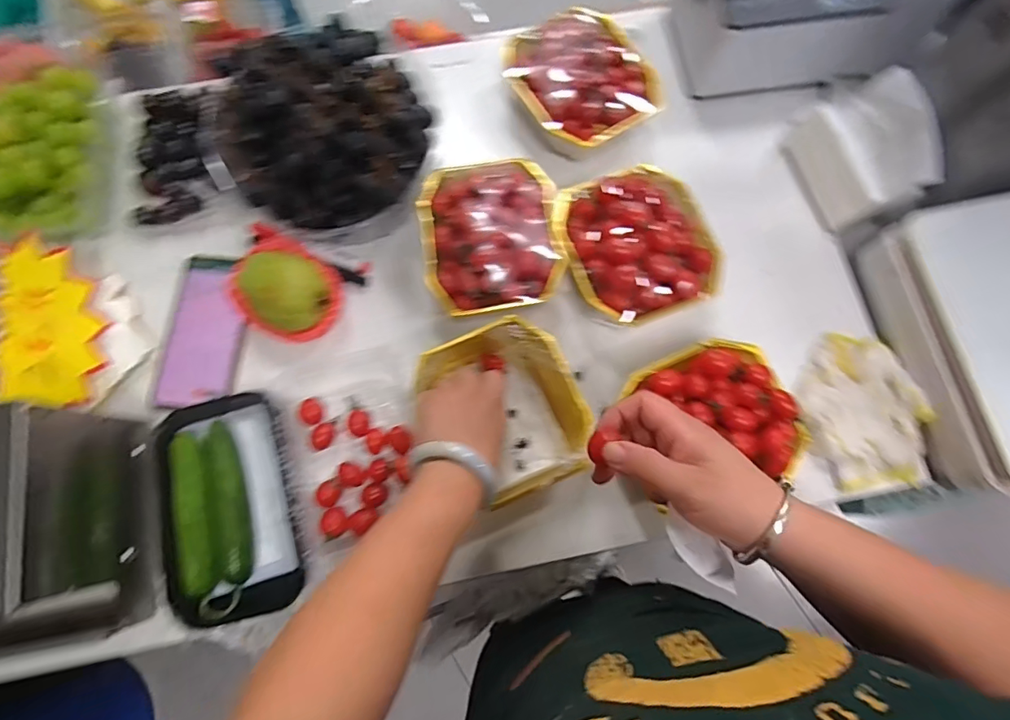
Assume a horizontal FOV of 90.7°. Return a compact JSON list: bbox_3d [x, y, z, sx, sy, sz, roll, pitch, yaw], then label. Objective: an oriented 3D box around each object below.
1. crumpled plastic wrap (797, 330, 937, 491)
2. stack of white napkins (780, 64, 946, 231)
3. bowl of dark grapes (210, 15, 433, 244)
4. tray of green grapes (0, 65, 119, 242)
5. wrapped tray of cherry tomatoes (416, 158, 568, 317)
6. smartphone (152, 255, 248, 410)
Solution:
[{"bbox_3d":[0.348,0.048,0.492,0.107,0.033,0.147,-9,77,-3],"label":"crumpled plastic wrap"},{"bbox_3d":[0.372,-0.215,0.515,0.080,0.091,0.129,-23,78,-6],"label":"stack of white napkins"},{"bbox_3d":[-0.176,-0.227,0.503,0.185,0.130,0.172,0,77,-1],"label":"bowl of dark grapes"},{"bbox_3d":[-0.484,-0.218,0.532,0.144,0.046,0.188,5,77,0],"label":"tray of green grapes"},{"bbox_3d":[-0.014,-0.123,0.509,0.134,0.052,0.154,-8,77,-3],"label":"wrapped tray of cherry tomatoes"},{"bbox_3d":[-0.304,-0.030,0.514,0.074,0.013,0.161,7,77,1],"label":"smartphone"}]

